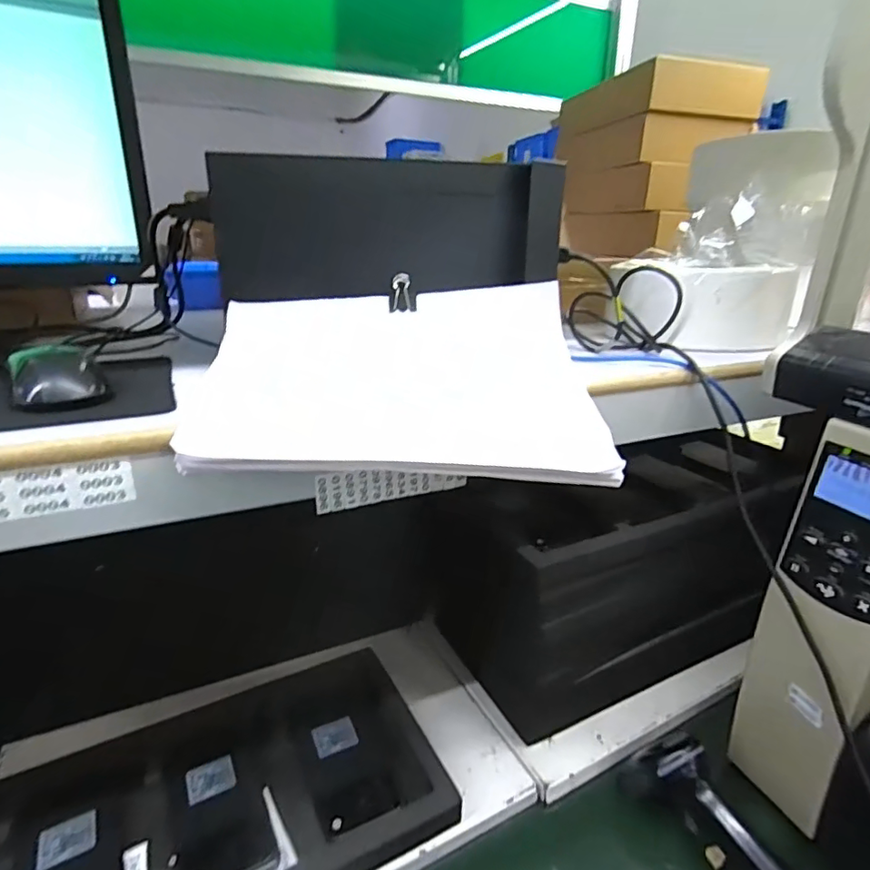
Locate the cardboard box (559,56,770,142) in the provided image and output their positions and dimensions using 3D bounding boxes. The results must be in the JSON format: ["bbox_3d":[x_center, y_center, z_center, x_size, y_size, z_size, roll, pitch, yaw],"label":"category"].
[{"bbox_3d":[0.464,-0.700,1.143,0.258,0.085,0.384,-4,21,-12],"label":"cardboard box"}]

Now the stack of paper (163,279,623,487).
[{"bbox_3d":[-0.026,-0.044,0.417,0.290,0.105,0.184,-3,21,-8],"label":"stack of paper"}]

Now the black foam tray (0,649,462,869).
[{"bbox_3d":[-0.228,0.339,0.453,0.471,0.030,0.198,-11,24,-28],"label":"black foam tray"}]

